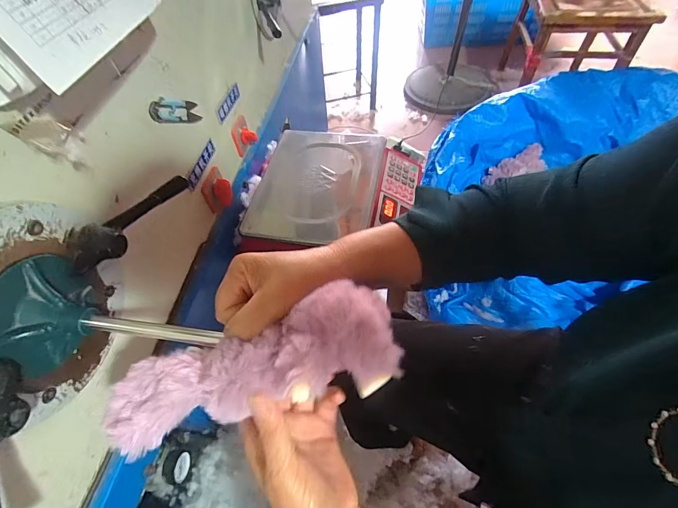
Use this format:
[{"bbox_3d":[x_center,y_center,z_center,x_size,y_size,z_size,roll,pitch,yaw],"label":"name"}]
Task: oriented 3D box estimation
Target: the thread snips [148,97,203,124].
[{"bbox_3d":[-0.228,-0.201,0.495,0.011,0.031,0.116,5,21,8],"label":"thread snips"}]

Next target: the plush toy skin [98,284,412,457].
[{"bbox_3d":[-0.069,0.084,0.259,0.221,0.040,0.071,-19,54,8],"label":"plush toy skin"}]

